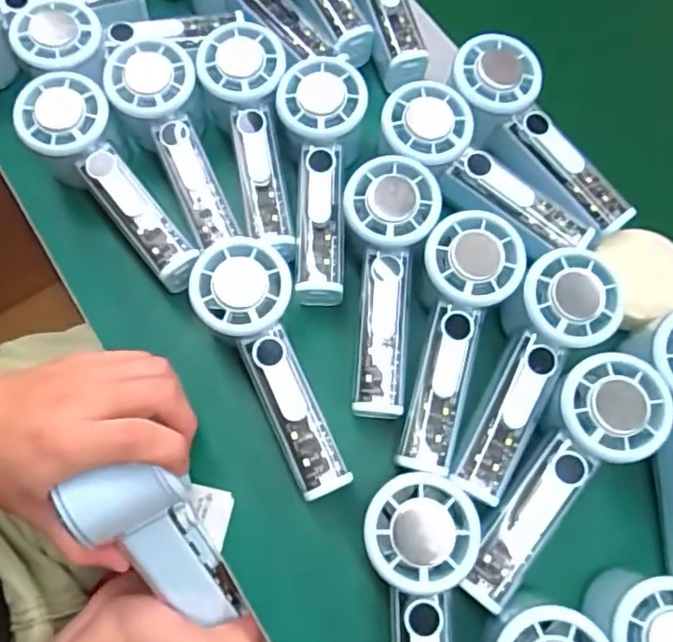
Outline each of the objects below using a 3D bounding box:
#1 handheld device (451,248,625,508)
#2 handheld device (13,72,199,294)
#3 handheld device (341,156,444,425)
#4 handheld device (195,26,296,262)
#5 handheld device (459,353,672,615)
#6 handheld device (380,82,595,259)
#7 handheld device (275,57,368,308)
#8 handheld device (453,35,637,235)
[{"bbox_3d":[0.112,0.030,0.348,0.052,0.029,0.150,27,87,8],"label":"handheld device"},{"bbox_3d":[-0.146,-0.086,0.398,0.050,0.055,0.153,-37,90,-13],"label":"handheld device"},{"bbox_3d":[0.030,-0.019,0.364,0.053,0.035,0.154,4,86,0],"label":"handheld device"},{"bbox_3d":[-0.057,-0.115,0.401,0.057,0.062,0.152,-8,71,-4],"label":"handheld device"},{"bbox_3d":[0.120,0.084,0.322,0.053,0.027,0.149,36,88,10],"label":"handheld device"},{"bbox_3d":[0.092,-0.091,0.388,0.146,0.034,0.051,39,74,-3],"label":"handheld device"},{"bbox_3d":[-0.011,-0.090,0.388,0.057,0.042,0.158,1,87,-1],"label":"handheld device"},{"bbox_3d":[0.132,-0.118,0.397,0.052,0.037,0.146,-37,89,-13],"label":"handheld device"}]

